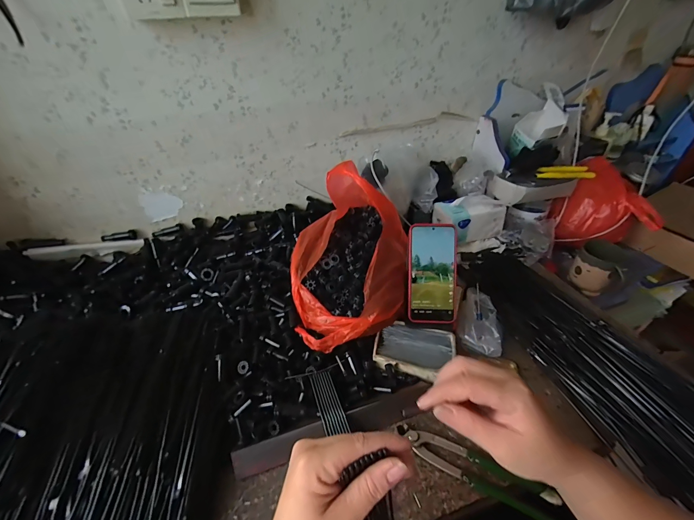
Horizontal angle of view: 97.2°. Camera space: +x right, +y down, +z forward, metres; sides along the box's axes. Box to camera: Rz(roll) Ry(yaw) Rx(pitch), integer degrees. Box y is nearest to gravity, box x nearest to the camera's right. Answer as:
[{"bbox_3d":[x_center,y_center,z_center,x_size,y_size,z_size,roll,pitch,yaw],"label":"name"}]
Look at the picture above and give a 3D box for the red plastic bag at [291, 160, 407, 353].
[{"bbox_3d":[0.000,-0.017,0.525,0.200,0.189,0.285,2,37,9],"label":"red plastic bag"}]

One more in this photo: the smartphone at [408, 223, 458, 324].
[{"bbox_3d":[0.143,0.022,0.509,0.078,0.162,0.010,1,0,3],"label":"smartphone"}]

